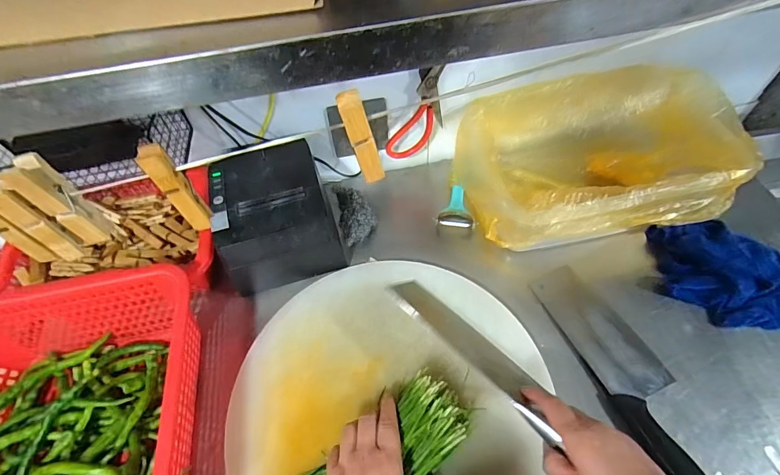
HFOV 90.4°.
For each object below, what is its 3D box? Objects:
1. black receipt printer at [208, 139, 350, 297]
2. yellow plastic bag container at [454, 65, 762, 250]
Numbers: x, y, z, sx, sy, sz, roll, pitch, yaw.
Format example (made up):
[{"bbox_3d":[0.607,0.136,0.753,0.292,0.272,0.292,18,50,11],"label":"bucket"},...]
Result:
[{"bbox_3d":[-0.156,-0.034,0.550,0.153,0.113,0.168,-13,55,-6],"label":"black receipt printer"},{"bbox_3d":[0.284,-0.114,0.564,0.357,0.121,0.239,-5,59,-1],"label":"yellow plastic bag container"}]

